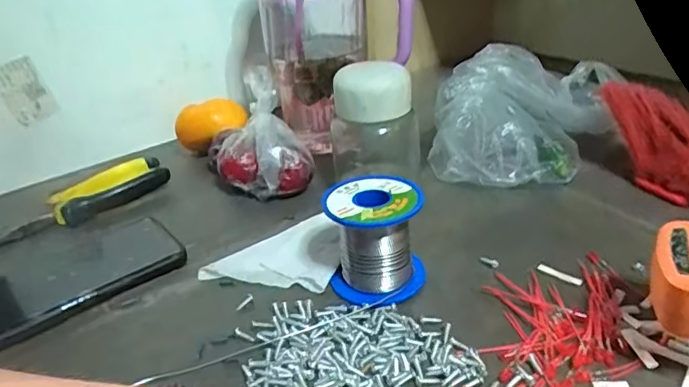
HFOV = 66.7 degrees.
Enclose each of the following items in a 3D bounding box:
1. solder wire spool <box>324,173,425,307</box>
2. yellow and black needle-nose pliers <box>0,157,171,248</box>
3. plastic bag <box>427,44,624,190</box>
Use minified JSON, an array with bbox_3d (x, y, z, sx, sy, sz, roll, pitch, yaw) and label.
[{"bbox_3d":[0.020,0.029,0.349,0.061,0.063,0.067,-4,31,1],"label":"solder wire spool"},{"bbox_3d":[-0.248,0.011,0.456,0.047,0.017,0.185,24,41,39],"label":"yellow and black needle-nose pliers"},{"bbox_3d":[0.172,-0.087,0.501,0.153,0.088,0.198,10,33,23],"label":"plastic bag"}]

